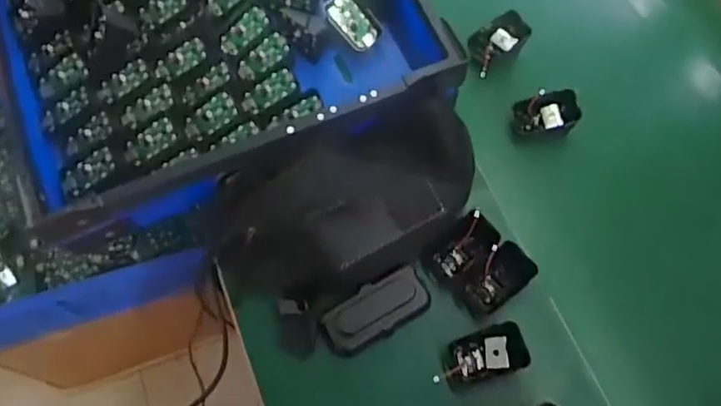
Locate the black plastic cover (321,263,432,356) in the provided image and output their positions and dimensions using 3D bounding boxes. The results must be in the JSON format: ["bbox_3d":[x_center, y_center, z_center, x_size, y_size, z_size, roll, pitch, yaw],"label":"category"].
[{"bbox_3d":[0.016,0.105,0.592,0.108,0.021,0.048,-32,70,-14],"label":"black plastic cover"}]

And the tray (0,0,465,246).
[{"bbox_3d":[-0.211,-0.284,0.720,0.442,0.085,0.594,-21,68,-10],"label":"tray"}]

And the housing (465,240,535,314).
[{"bbox_3d":[0.134,0.072,0.593,0.062,0.045,0.043,-33,70,-15],"label":"housing"}]

